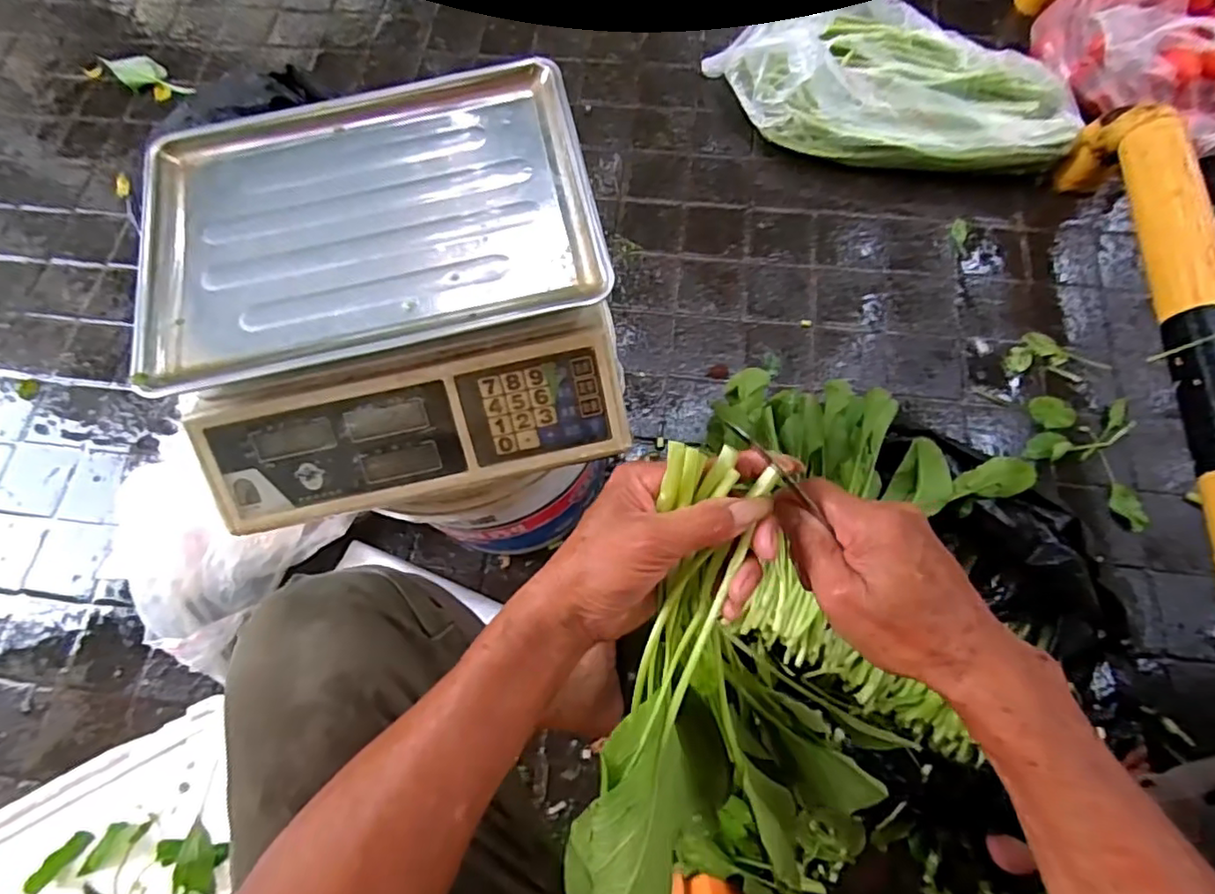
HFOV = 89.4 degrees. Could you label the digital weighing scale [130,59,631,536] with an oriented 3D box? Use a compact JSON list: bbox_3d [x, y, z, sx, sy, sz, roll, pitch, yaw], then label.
[{"bbox_3d":[-0.169,-0.124,0.493,0.335,0.115,0.318,-12,68,-3],"label":"digital weighing scale"}]

